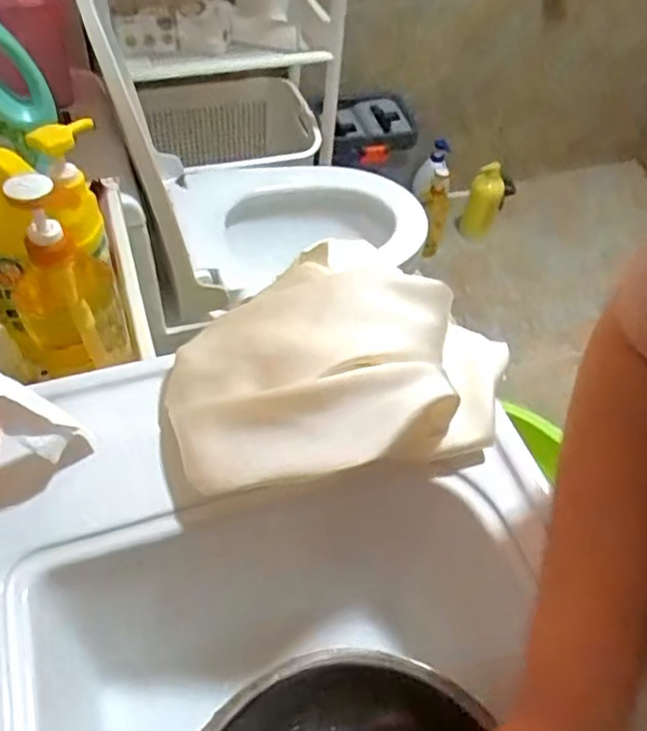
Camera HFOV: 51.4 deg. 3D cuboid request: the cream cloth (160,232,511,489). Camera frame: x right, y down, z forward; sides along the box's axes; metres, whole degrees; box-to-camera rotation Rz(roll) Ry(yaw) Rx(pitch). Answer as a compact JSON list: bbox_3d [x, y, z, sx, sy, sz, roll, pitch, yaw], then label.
[{"bbox_3d":[0.009,-0.008,0.474,0.239,0.069,0.167,-15,52,-18],"label":"cream cloth"}]

